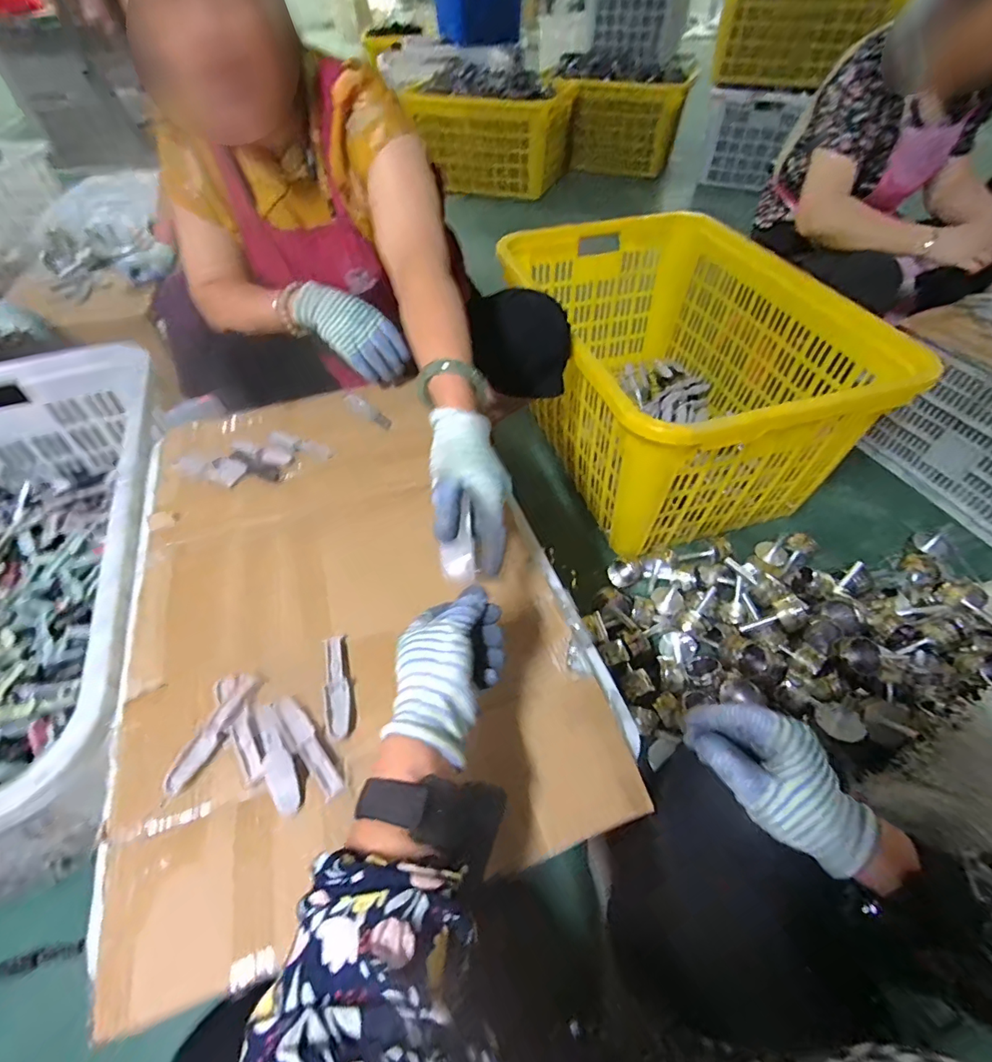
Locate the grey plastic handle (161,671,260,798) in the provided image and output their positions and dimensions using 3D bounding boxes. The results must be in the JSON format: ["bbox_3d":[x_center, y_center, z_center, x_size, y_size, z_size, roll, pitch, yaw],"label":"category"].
[{"bbox_3d":[-0.251,0.177,0.432,0.022,0.012,0.105,21,54,17],"label":"grey plastic handle"}]

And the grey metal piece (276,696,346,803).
[{"bbox_3d":[-0.165,0.186,0.426,0.020,0.005,0.104,-31,57,-22],"label":"grey metal piece"}]

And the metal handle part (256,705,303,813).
[{"bbox_3d":[-0.188,0.193,0.417,0.022,0.009,0.099,-26,55,-19],"label":"metal handle part"}]

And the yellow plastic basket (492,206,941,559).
[{"bbox_3d":[0.380,-0.389,1.143,0.641,0.356,0.819,-17,53,-13],"label":"yellow plastic basket"}]

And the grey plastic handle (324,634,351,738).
[{"bbox_3d":[-0.151,0.146,0.461,0.023,0.005,0.099,-14,52,-11],"label":"grey plastic handle"}]

